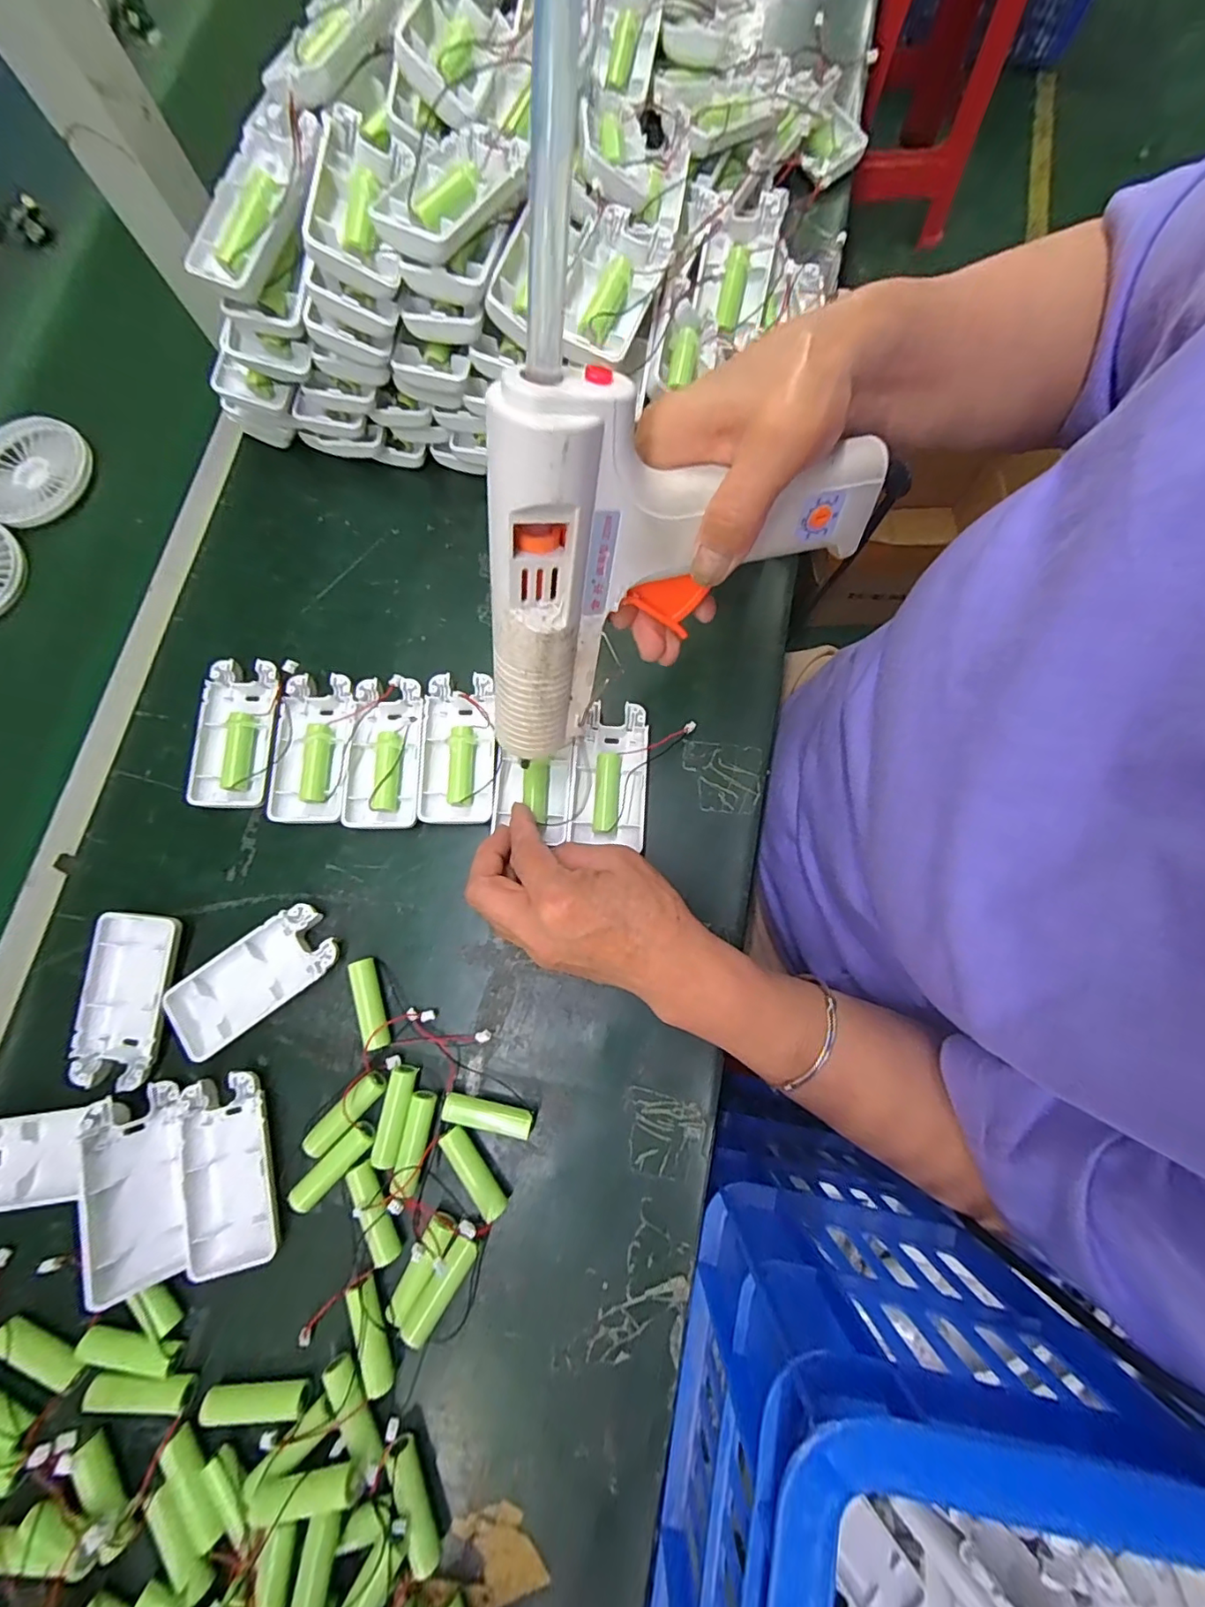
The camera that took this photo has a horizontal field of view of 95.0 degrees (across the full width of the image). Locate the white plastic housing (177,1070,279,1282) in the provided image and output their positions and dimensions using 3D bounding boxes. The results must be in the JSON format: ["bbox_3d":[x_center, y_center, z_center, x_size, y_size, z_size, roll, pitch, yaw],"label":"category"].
[{"bbox_3d":[-0.203,0.198,0.299,0.049,0.009,0.094,-11,77,-1],"label":"white plastic housing"}]

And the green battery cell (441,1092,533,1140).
[{"bbox_3d":[-0.063,0.171,0.304,0.049,0.013,0.013,13,78,4],"label":"green battery cell"}]

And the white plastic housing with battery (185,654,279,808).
[{"bbox_3d":[-0.226,-0.044,0.344,0.050,0.014,0.092,-3,77,1],"label":"white plastic housing with battery"}]

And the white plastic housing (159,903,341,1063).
[{"bbox_3d":[-0.199,0.101,0.318,0.095,0.014,0.044,-37,79,-7],"label":"white plastic housing"}]

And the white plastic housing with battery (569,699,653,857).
[{"bbox_3d":[0.005,-0.019,0.337,0.044,0.018,0.083,3,77,2],"label":"white plastic housing with battery"}]

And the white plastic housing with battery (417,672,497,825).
[{"bbox_3d":[-0.088,-0.034,0.343,0.044,0.016,0.092,-1,77,1],"label":"white plastic housing with battery"}]

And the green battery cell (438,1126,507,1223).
[{"bbox_3d":[-0.070,0.198,0.298,0.013,0.013,0.049,-36,79,-6],"label":"green battery cell"}]

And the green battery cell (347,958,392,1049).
[{"bbox_3d":[-0.132,0.113,0.314,0.014,0.015,0.049,-20,77,-3],"label":"green battery cell"}]

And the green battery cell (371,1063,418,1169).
[{"bbox_3d":[-0.113,0.170,0.302,0.016,0.011,0.049,11,78,4],"label":"green battery cell"}]

